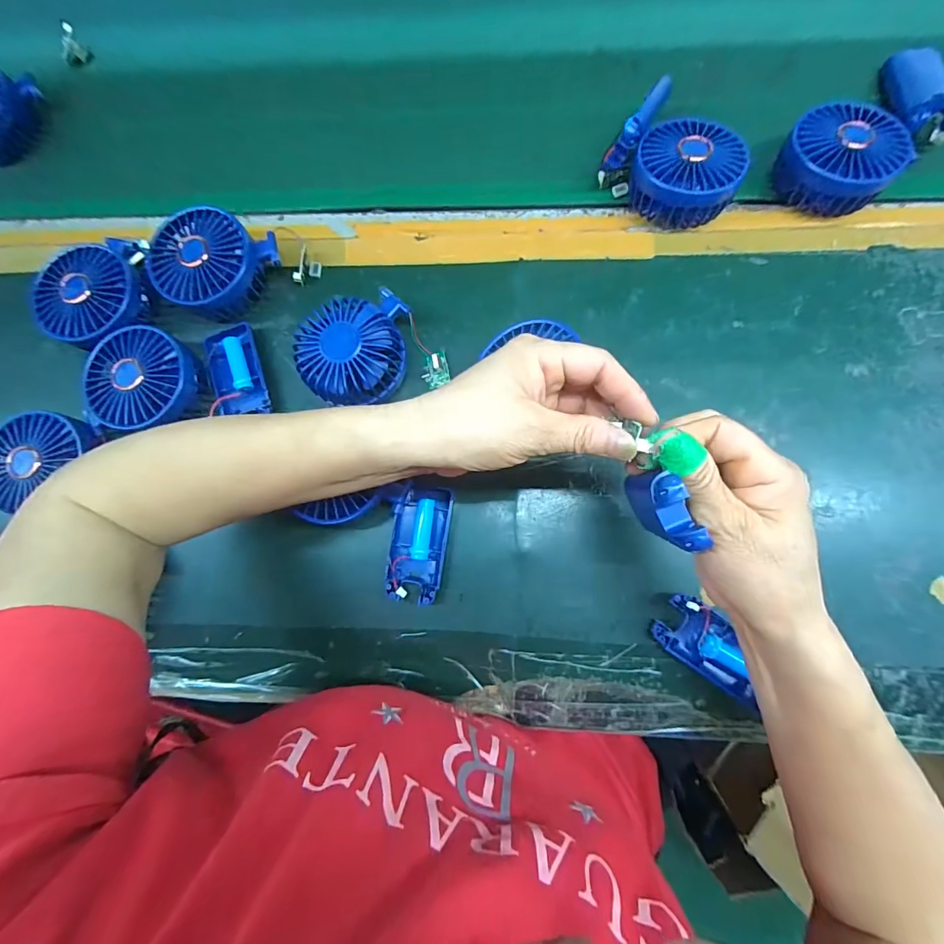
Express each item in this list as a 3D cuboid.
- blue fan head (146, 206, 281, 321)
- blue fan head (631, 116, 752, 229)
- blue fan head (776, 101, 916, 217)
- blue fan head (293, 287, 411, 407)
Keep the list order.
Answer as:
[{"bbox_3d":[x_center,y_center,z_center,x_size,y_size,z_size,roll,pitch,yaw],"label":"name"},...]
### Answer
[{"bbox_3d":[-0.226,-0.184,0.388,0.084,0.053,0.098,41,87,8],"label":"blue fan head"},{"bbox_3d":[0.181,-0.252,0.372,0.085,0.042,0.085,-1,83,4],"label":"blue fan head"},{"bbox_3d":[0.306,-0.261,0.367,0.084,0.039,0.085,-1,83,4],"label":"blue fan head"},{"bbox_3d":[-0.094,-0.096,0.360,0.087,0.042,0.084,-1,83,4],"label":"blue fan head"}]

